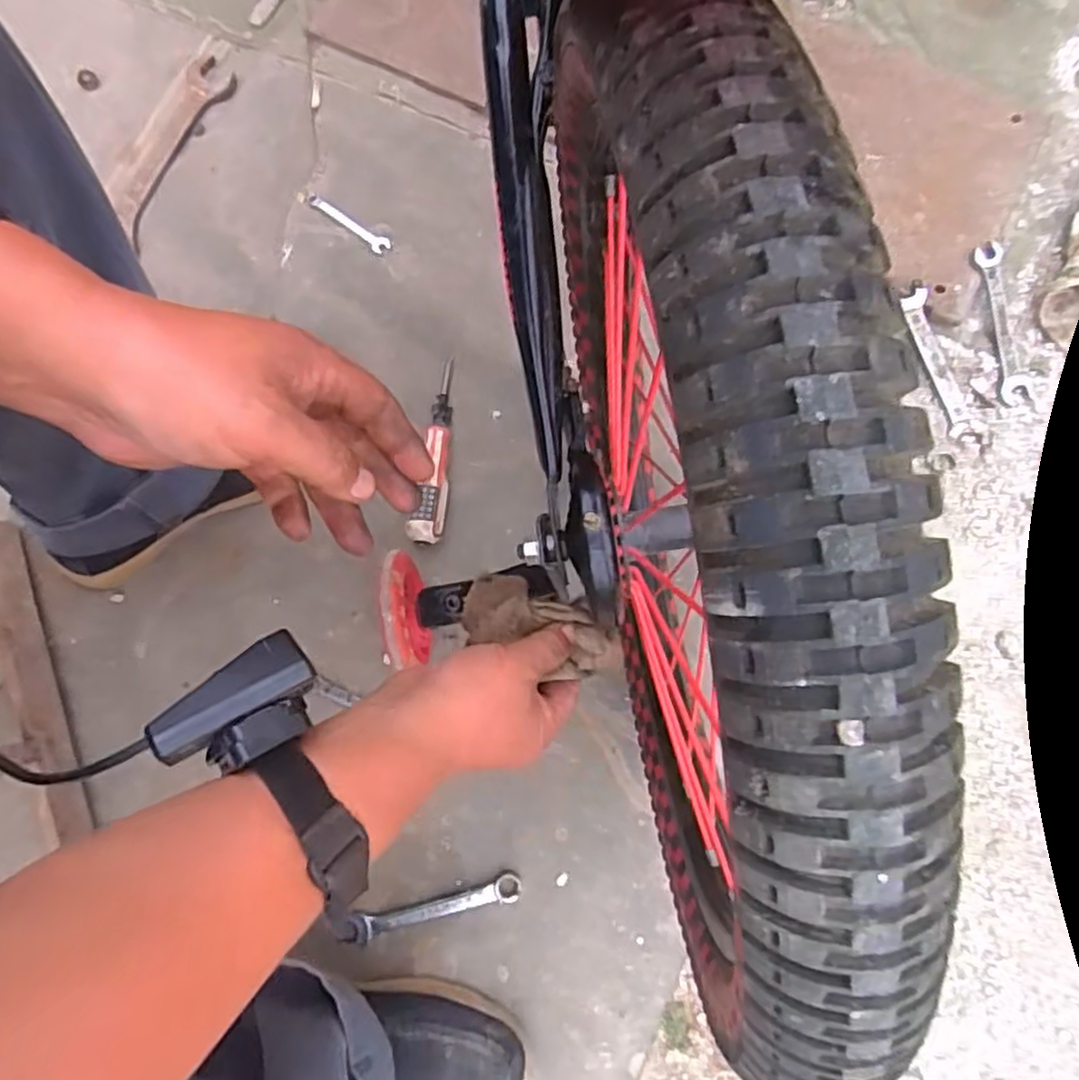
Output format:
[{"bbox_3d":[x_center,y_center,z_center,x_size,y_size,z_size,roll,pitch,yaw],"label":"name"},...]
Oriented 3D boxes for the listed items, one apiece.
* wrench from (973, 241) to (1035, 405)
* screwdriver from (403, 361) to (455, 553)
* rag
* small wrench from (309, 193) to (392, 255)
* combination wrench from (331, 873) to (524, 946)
[{"bbox_3d":[0.442,-0.206,0.671,0.033,0.009,0.152,-10,90,-6],"label":"wrench"},{"bbox_3d":[-0.097,-0.083,0.654,0.028,0.037,0.175,4,79,2],"label":"screwdriver"},{"bbox_3d":[-0.002,0.054,0.430,0.106,0.030,0.045,18,79,30],"label":"rag"},{"bbox_3d":[-0.197,-0.325,0.723,0.107,0.004,0.019,35,82,8],"label":"small wrench"},{"bbox_3d":[-0.091,0.307,0.584,0.153,0.009,0.023,-15,79,-2],"label":"combination wrench"}]

